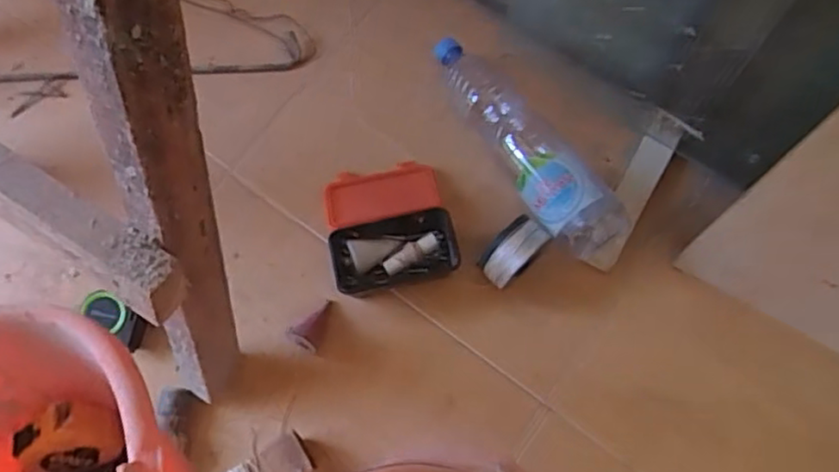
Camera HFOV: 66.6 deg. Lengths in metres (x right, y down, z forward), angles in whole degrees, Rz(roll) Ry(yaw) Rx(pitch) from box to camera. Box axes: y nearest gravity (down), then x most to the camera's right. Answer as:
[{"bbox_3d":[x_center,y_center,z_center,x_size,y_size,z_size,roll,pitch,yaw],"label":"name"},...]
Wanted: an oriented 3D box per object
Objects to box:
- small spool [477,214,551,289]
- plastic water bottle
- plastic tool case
[{"bbox_3d":[0.107,0.023,0.758,0.052,0.072,0.083,43,78,15],"label":"small spool"},{"bbox_3d":[0.131,-0.124,0.793,0.106,0.099,0.346,-29,73,-7],"label":"plastic water bottle"},{"bbox_3d":[-0.039,-0.018,0.792,0.148,0.051,0.167,-11,71,-1],"label":"plastic tool case"}]

